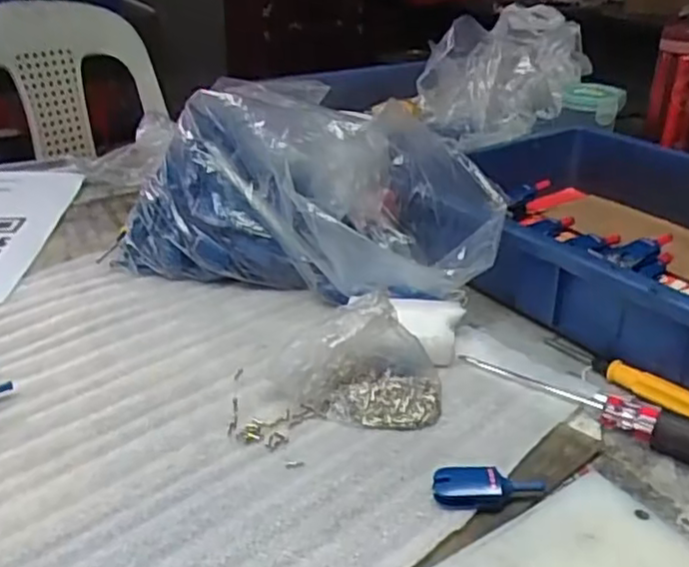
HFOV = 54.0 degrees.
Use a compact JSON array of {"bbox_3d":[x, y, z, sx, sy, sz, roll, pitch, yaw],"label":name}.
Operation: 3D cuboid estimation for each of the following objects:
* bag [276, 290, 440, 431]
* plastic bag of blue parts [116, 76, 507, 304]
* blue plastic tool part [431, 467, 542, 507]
[{"bbox_3d":[0.007,0.049,0.417,0.104,0.061,0.045,1,28,3],"label":"bag"},{"bbox_3d":[-0.031,-0.066,0.555,0.316,0.129,0.130,12,30,22],"label":"plastic bag of blue parts"},{"bbox_3d":[0.077,0.108,0.362,0.060,0.011,0.019,-2,28,-3],"label":"blue plastic tool part"}]

